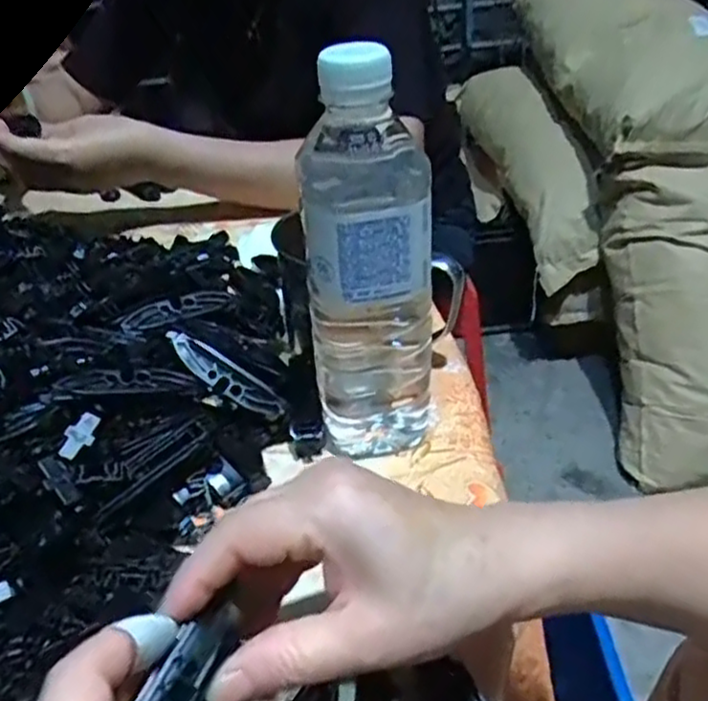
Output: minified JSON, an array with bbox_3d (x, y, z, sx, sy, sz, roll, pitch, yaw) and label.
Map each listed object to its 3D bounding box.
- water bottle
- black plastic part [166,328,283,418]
[{"bbox_3d":[0.008,-0.028,0.348,0.058,0.209,0.062,0,39,6],"label":"water bottle"},{"bbox_3d":[-0.072,0.014,0.397,0.075,0.010,0.019,35,45,-1],"label":"black plastic part"}]

